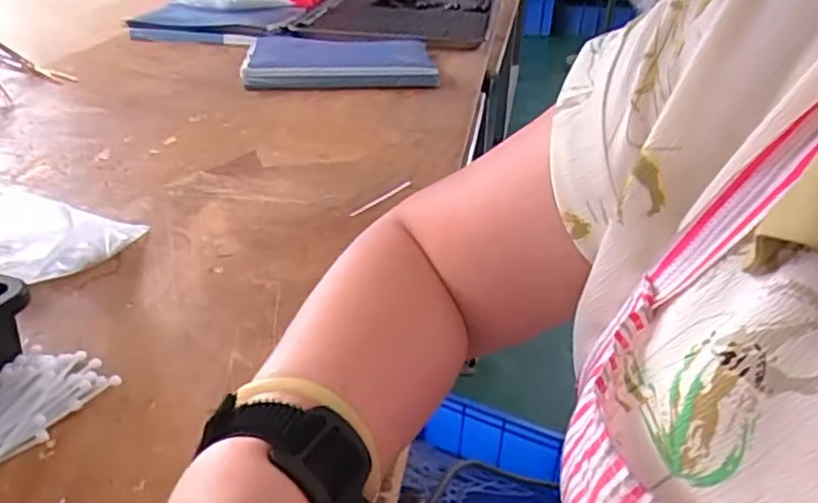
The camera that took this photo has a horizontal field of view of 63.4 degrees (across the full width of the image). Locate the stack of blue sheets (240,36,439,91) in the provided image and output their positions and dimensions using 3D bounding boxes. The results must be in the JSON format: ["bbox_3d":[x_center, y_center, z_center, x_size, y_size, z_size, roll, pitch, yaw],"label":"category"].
[{"bbox_3d":[-0.116,-0.326,1.133,0.306,0.028,0.239,-1,30,-5],"label":"stack of blue sheets"}]

